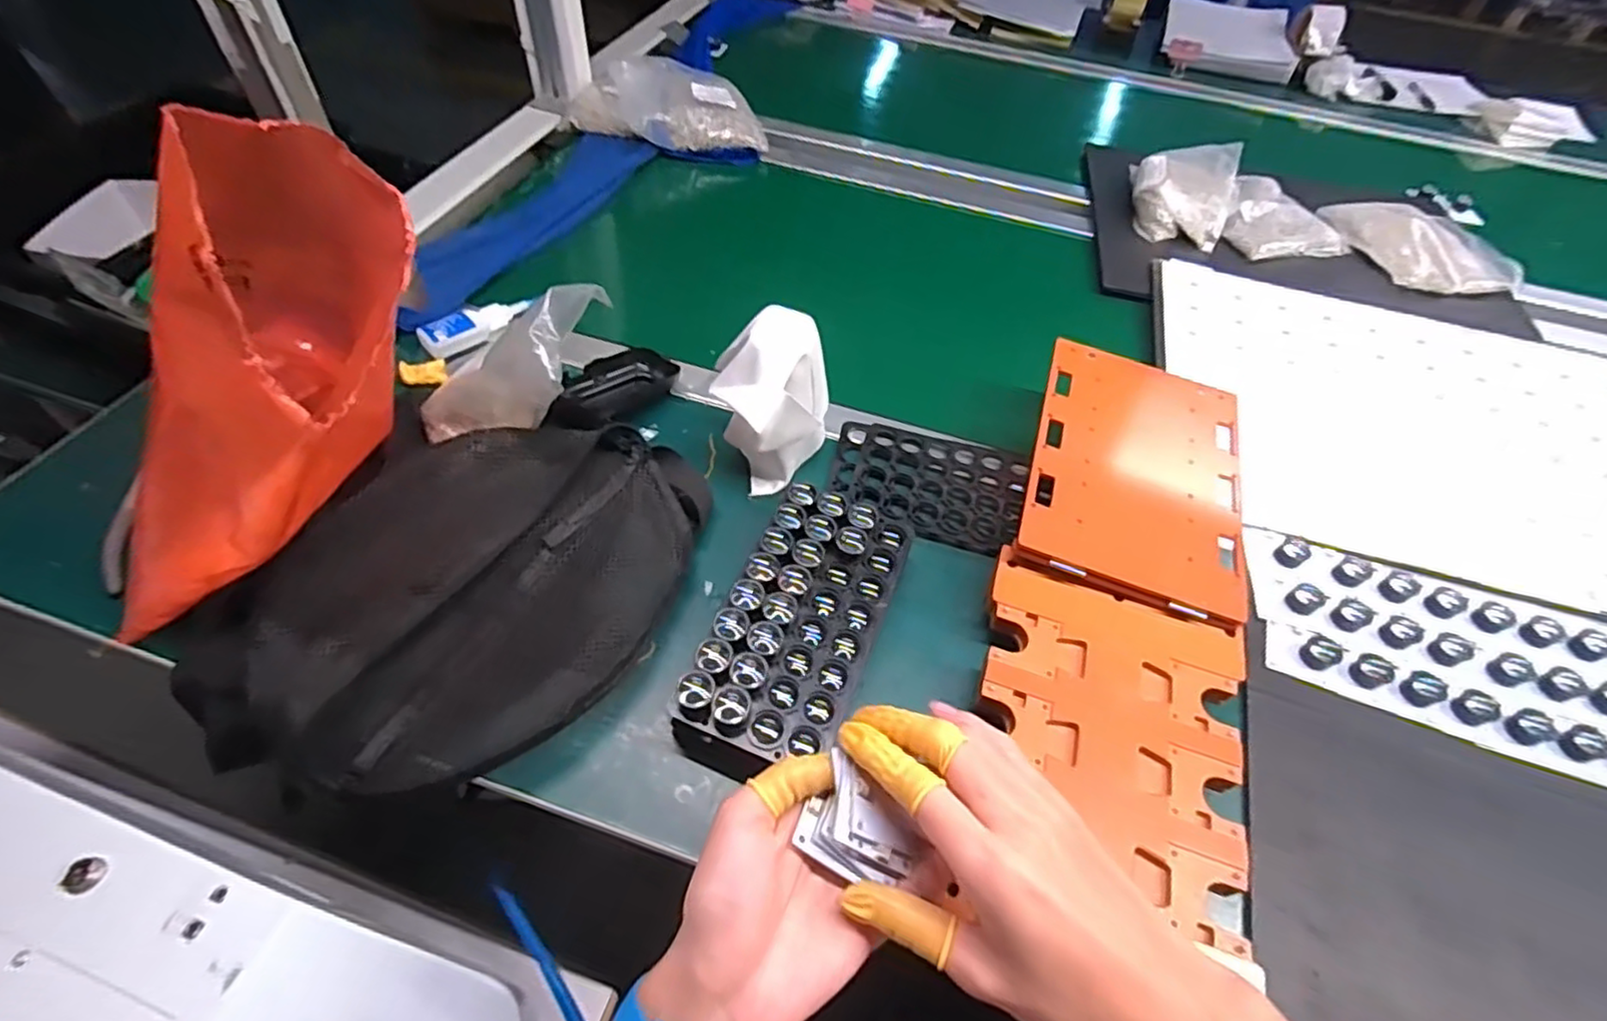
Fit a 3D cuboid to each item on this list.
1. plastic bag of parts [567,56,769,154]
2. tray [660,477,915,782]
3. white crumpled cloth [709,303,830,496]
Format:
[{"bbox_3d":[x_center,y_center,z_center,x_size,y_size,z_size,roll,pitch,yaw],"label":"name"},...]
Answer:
[{"bbox_3d":[-0.186,-0.549,0.919,0.250,0.055,0.182,-5,53,-9],"label":"plastic bag of parts"},{"bbox_3d":[-0.002,0.078,0.458,0.096,0.049,0.200,22,54,11],"label":"tray"},{"bbox_3d":[-0.026,-0.087,0.537,0.081,0.118,0.075,-32,61,-26],"label":"white crumpled cloth"}]

